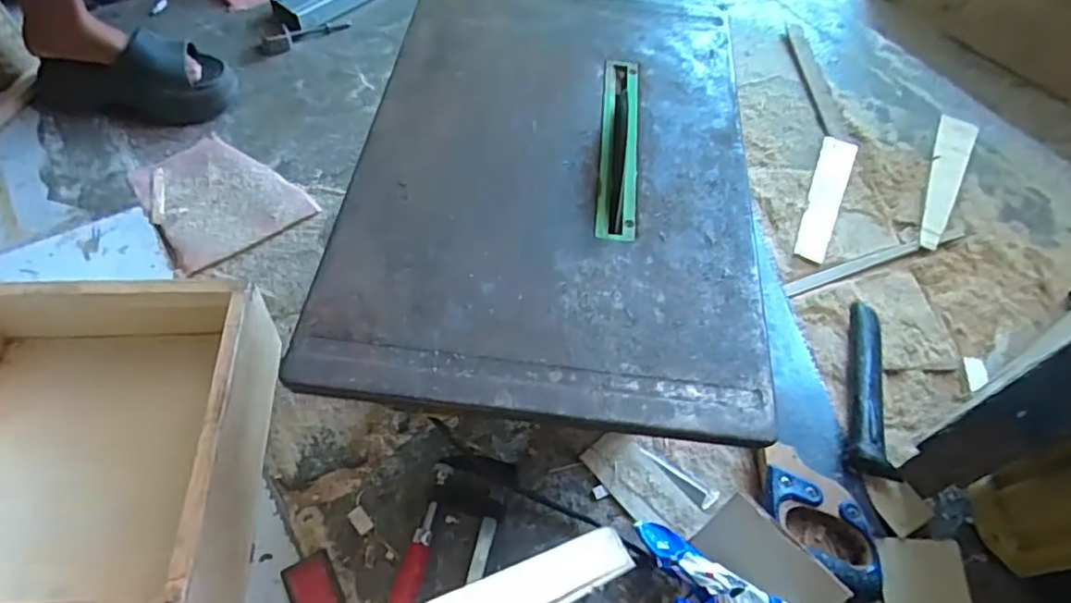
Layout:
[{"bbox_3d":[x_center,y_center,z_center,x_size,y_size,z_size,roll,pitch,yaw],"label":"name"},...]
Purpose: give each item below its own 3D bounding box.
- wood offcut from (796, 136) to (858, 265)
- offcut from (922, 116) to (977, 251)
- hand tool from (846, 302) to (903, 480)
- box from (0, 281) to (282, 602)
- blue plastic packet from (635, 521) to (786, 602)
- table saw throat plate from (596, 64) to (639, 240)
[{"bbox_3d":[0.398,-0.144,0.832,0.043,0.017,0.245,23,58,10],"label":"wood offcut"},{"bbox_3d":[0.589,-0.181,0.886,0.047,0.013,0.301,29,59,14],"label":"offcut"},{"bbox_3d":[0.372,0.088,0.677,0.046,0.022,0.212,15,56,5],"label":"hand tool"},{"bbox_3d":[-0.394,0.132,0.530,0.274,0.136,0.287,-2,57,-6],"label":"box"},{"bbox_3d":[0.153,0.262,0.537,0.164,0.040,0.067,33,60,16],"label":"blue plastic packet"},{"bbox_3d":[0.076,-0.145,0.548,0.034,0.004,0.230,7,56,0],"label":"table saw throat plate"}]

